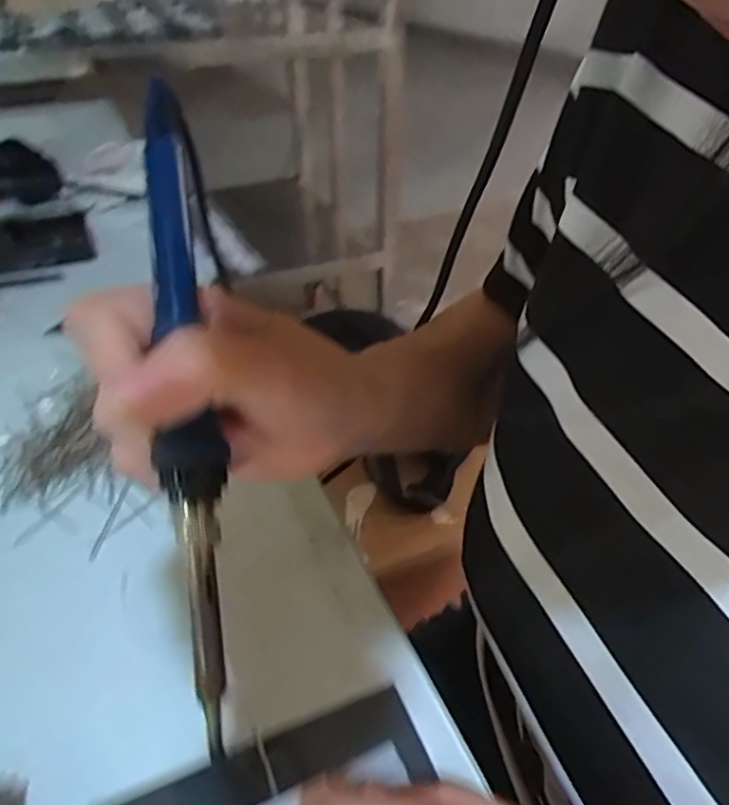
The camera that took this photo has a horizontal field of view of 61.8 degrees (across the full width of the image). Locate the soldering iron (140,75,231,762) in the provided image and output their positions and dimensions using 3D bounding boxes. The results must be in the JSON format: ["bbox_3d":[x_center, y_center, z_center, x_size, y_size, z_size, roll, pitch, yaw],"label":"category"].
[{"bbox_3d":[-0.055,-0.008,0.184,0.017,0.017,0.207,-7,78,-8],"label":"soldering iron"}]

